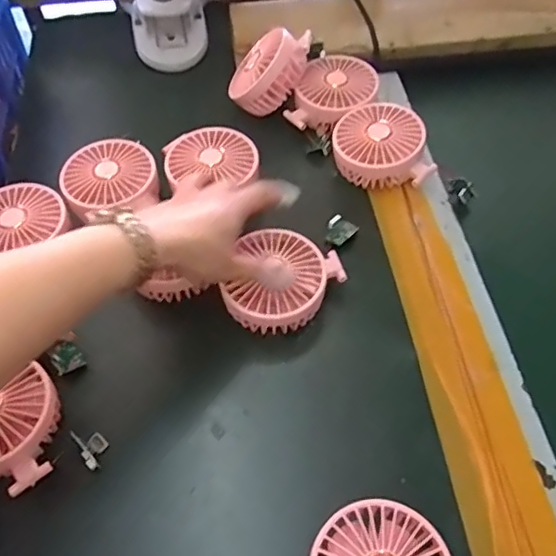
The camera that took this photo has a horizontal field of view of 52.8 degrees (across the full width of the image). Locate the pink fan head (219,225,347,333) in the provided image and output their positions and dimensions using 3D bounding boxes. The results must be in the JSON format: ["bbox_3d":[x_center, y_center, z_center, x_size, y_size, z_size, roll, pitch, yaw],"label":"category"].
[{"bbox_3d":[0.001,0.002,0.472,0.082,0.033,0.094,30,61,19],"label":"pink fan head"}]

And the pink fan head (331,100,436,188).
[{"bbox_3d":[0.106,-0.132,0.567,0.096,0.049,0.083,11,56,8],"label":"pink fan head"}]

